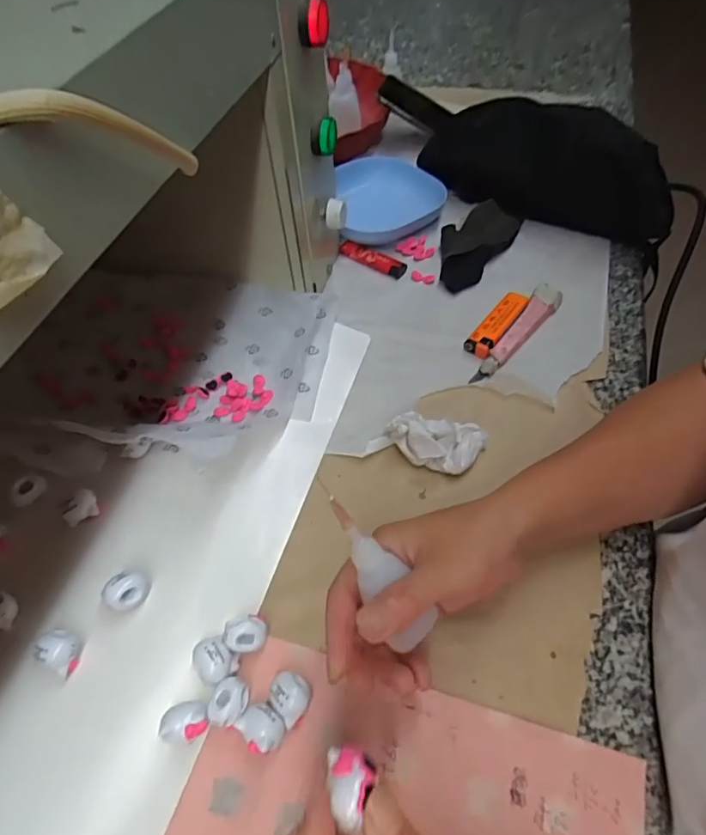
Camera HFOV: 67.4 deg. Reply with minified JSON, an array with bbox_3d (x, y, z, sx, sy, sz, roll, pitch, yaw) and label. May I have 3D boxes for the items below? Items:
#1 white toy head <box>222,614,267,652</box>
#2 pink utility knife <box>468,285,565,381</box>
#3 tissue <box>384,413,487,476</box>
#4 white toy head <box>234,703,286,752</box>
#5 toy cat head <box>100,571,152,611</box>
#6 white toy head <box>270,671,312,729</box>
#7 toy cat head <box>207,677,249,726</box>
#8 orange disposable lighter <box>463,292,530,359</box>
[{"bbox_3d":[-0.067,0.135,0.330,0.026,0.020,0.023,-12,54,-6],"label":"white toy head"},{"bbox_3d":[0.149,-0.076,0.472,0.024,0.012,0.132,31,61,23],"label":"pink utility knife"},{"bbox_3d":[0.062,0.018,0.407,0.073,0.024,0.040,15,56,13],"label":"tissue"},{"bbox_3d":[-0.051,0.177,0.301,0.026,0.022,0.021,32,62,23],"label":"white toy head"},{"bbox_3d":[-0.142,0.112,0.338,0.024,0.022,0.025,-1,54,2],"label":"toy cat head"},{"bbox_3d":[-0.035,0.163,0.309,0.021,0.021,0.026,-33,59,-20],"label":"white toy head"},{"bbox_3d":[-0.072,0.166,0.309,0.022,0.018,0.025,6,55,7],"label":"toy cat head"},{"bbox_3d":[0.132,-0.086,0.481,0.025,0.011,0.082,30,61,22],"label":"orange disposable lighter"}]

